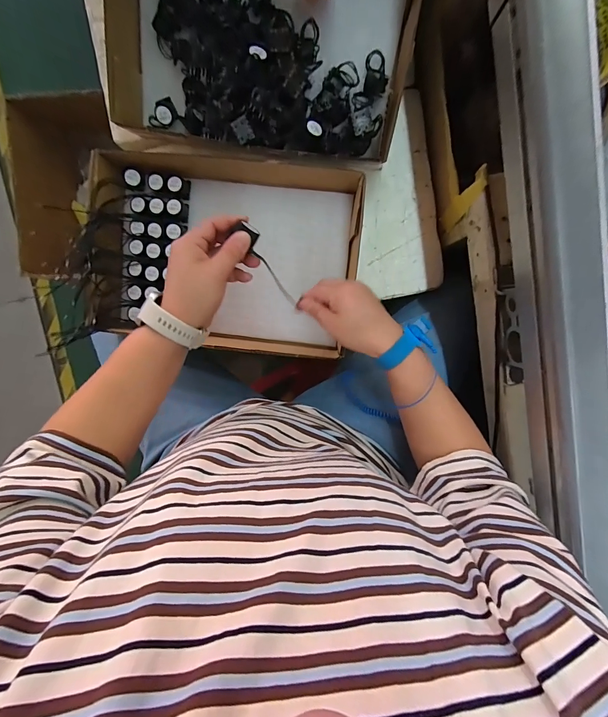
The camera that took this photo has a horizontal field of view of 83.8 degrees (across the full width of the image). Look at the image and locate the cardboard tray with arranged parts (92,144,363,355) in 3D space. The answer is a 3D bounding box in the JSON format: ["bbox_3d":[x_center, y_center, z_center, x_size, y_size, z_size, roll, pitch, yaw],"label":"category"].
[{"bbox_3d":[-0.112,-0.146,0.489,0.367,0.081,0.256,6,99,1],"label":"cardboard tray with arranged parts"}]

